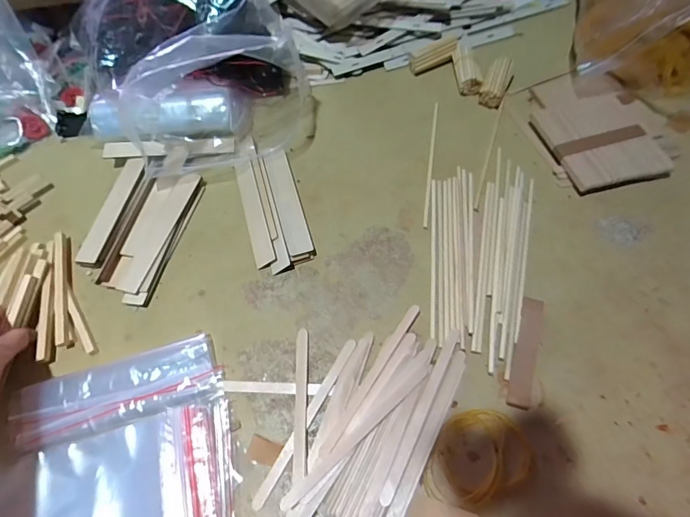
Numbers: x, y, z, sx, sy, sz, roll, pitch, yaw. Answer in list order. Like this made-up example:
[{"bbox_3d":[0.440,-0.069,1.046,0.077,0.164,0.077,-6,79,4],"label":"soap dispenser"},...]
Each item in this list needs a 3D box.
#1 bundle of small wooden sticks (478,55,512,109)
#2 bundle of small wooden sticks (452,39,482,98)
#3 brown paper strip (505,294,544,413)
[{"bbox_3d":[0.199,-0.230,0.534,0.028,0.023,0.075,22,65,14],"label":"bundle of small wooden sticks"},{"bbox_3d":[0.160,-0.258,0.549,0.025,0.023,0.100,-4,62,1],"label":"bundle of small wooden sticks"},{"bbox_3d":[0.164,0.084,0.369,0.020,0.005,0.100,16,67,9],"label":"brown paper strip"}]

